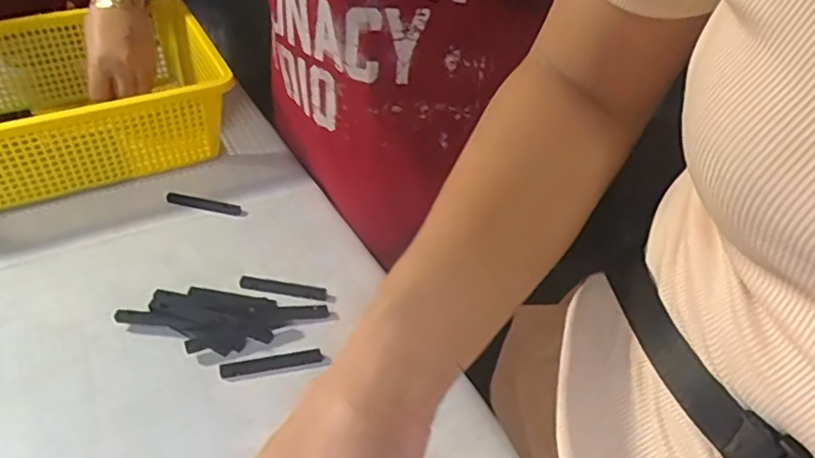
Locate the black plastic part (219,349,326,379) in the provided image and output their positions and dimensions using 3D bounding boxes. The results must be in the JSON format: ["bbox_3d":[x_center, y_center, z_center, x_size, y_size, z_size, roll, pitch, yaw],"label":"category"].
[{"bbox_3d":[-0.104,0.103,0.473,0.076,0.009,0.013,-9,43,-13],"label":"black plastic part"}]

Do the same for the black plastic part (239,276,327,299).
[{"bbox_3d":[-0.107,0.051,0.530,0.077,0.004,0.014,9,42,6],"label":"black plastic part"}]

